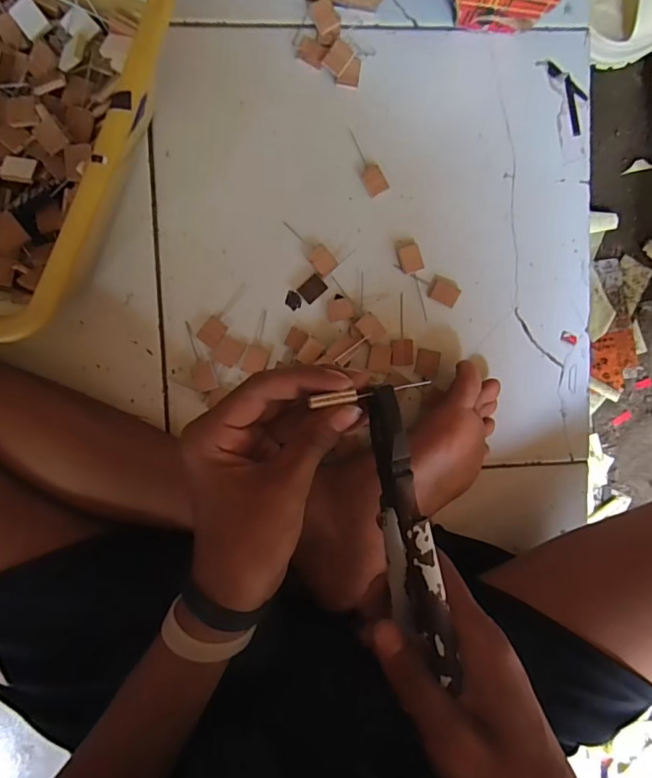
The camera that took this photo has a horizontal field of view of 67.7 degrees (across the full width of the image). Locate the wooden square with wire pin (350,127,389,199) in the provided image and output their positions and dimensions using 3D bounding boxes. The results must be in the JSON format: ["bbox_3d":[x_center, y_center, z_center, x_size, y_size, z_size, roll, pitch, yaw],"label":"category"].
[{"bbox_3d":[0.035,-0.202,0.435,0.019,0.004,0.058,-30,96,-1],"label":"wooden square with wire pin"}]

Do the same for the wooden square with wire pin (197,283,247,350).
[{"bbox_3d":[-0.090,-0.066,0.433,0.021,0.004,0.062,35,91,-6],"label":"wooden square with wire pin"}]

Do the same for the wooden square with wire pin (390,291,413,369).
[{"bbox_3d":[0.071,-0.054,0.446,0.021,0.004,0.064,2,94,-4],"label":"wooden square with wire pin"}]

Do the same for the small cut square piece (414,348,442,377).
[{"bbox_3d":[0.094,-0.024,0.451,0.021,0.004,0.025,13,93,-5],"label":"small cut square piece"}]

